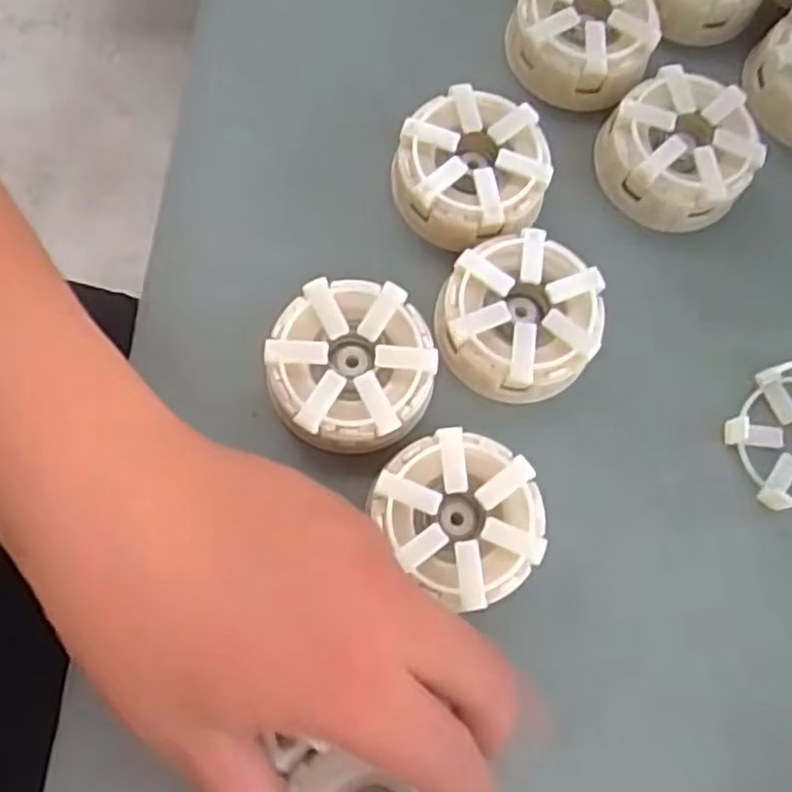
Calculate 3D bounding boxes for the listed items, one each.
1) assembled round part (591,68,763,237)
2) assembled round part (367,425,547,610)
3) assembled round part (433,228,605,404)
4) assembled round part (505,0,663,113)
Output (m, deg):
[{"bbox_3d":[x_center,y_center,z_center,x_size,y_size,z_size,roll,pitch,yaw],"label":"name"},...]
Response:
[{"bbox_3d":[0.115,-0.099,0.295,0.058,0.030,0.054,1,76,-2],"label":"assembled round part"},{"bbox_3d":[0.023,0.043,0.260,0.058,0.031,0.053,1,76,-2],"label":"assembled round part"},{"bbox_3d":[0.048,-0.029,0.279,0.058,0.032,0.059,1,76,-2],"label":"assembled round part"},{"bbox_3d":[0.079,-0.153,0.303,0.058,0.026,0.053,1,76,-2],"label":"assembled round part"}]

